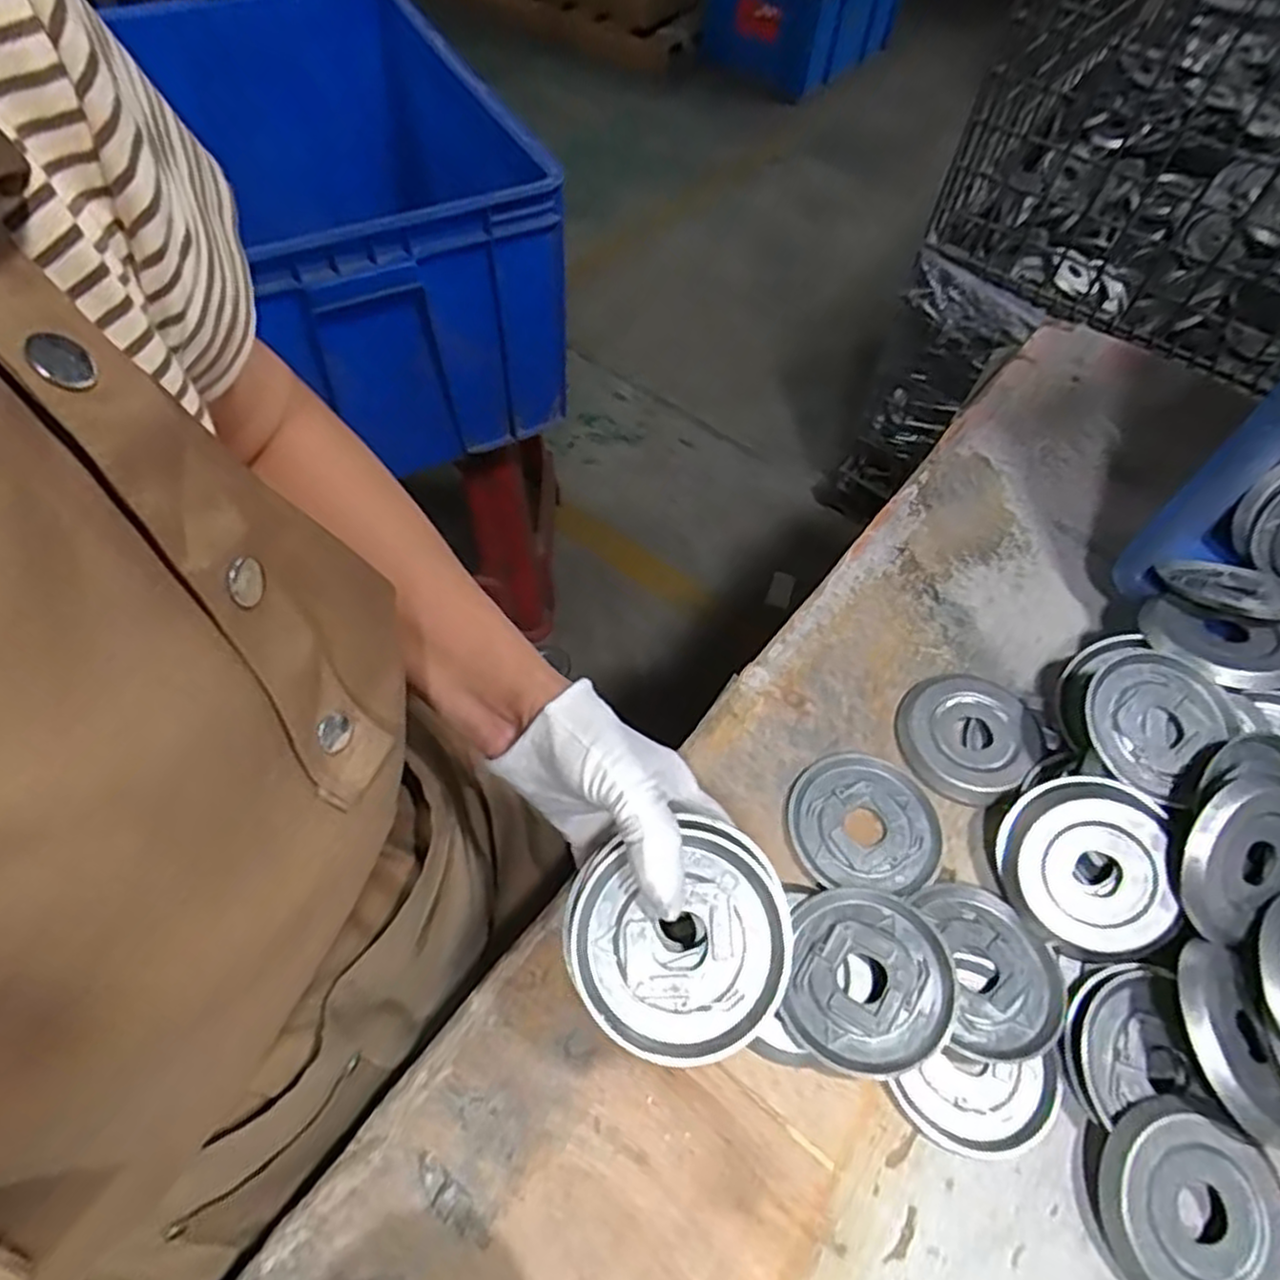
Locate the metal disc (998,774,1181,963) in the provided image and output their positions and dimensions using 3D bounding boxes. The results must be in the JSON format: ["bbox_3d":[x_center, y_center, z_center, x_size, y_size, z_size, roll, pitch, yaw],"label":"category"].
[{"bbox_3d":[0.228,0.115,0.393,0.077,0.013,0.086,3,84,15],"label":"metal disc"}]

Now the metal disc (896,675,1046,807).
[{"bbox_3d":[0.195,0.056,0.459,0.075,0.014,0.084,41,64,19],"label":"metal disc"}]

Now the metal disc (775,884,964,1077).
[{"bbox_3d":[0.110,0.164,0.374,0.081,0.008,0.083,-4,55,6],"label":"metal disc"}]

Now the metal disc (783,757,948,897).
[{"bbox_3d":[0.125,0.101,0.429,0.084,0.006,0.077,2,58,-3],"label":"metal disc"}]

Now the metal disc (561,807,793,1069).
[{"bbox_3d":[0.017,0.118,0.309,0.087,0.016,0.086,2,58,-3],"label":"metal disc"}]

